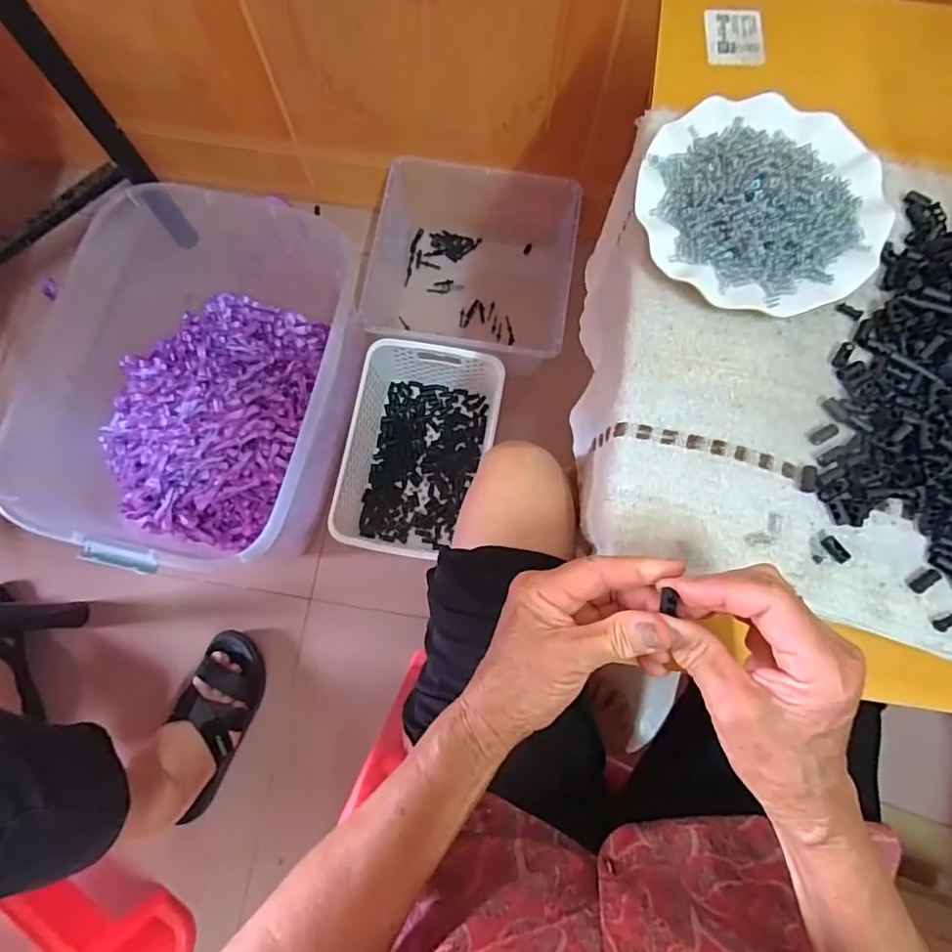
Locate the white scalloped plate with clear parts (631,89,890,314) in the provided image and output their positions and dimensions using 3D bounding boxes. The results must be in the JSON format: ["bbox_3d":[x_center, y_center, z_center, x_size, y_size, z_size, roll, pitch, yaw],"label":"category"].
[{"bbox_3d":[0.215,-0.207,0.417,0.177,0.049,0.174,0,78,-1],"label":"white scalloped plate with clear parts"}]

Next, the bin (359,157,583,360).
[{"bbox_3d":[-0.019,-0.329,0.920,0.305,0.141,0.299,9,78,1],"label":"bin"}]

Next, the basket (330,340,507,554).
[{"bbox_3d":[-0.082,-0.037,0.854,0.207,0.104,0.306,9,78,1],"label":"basket"}]

